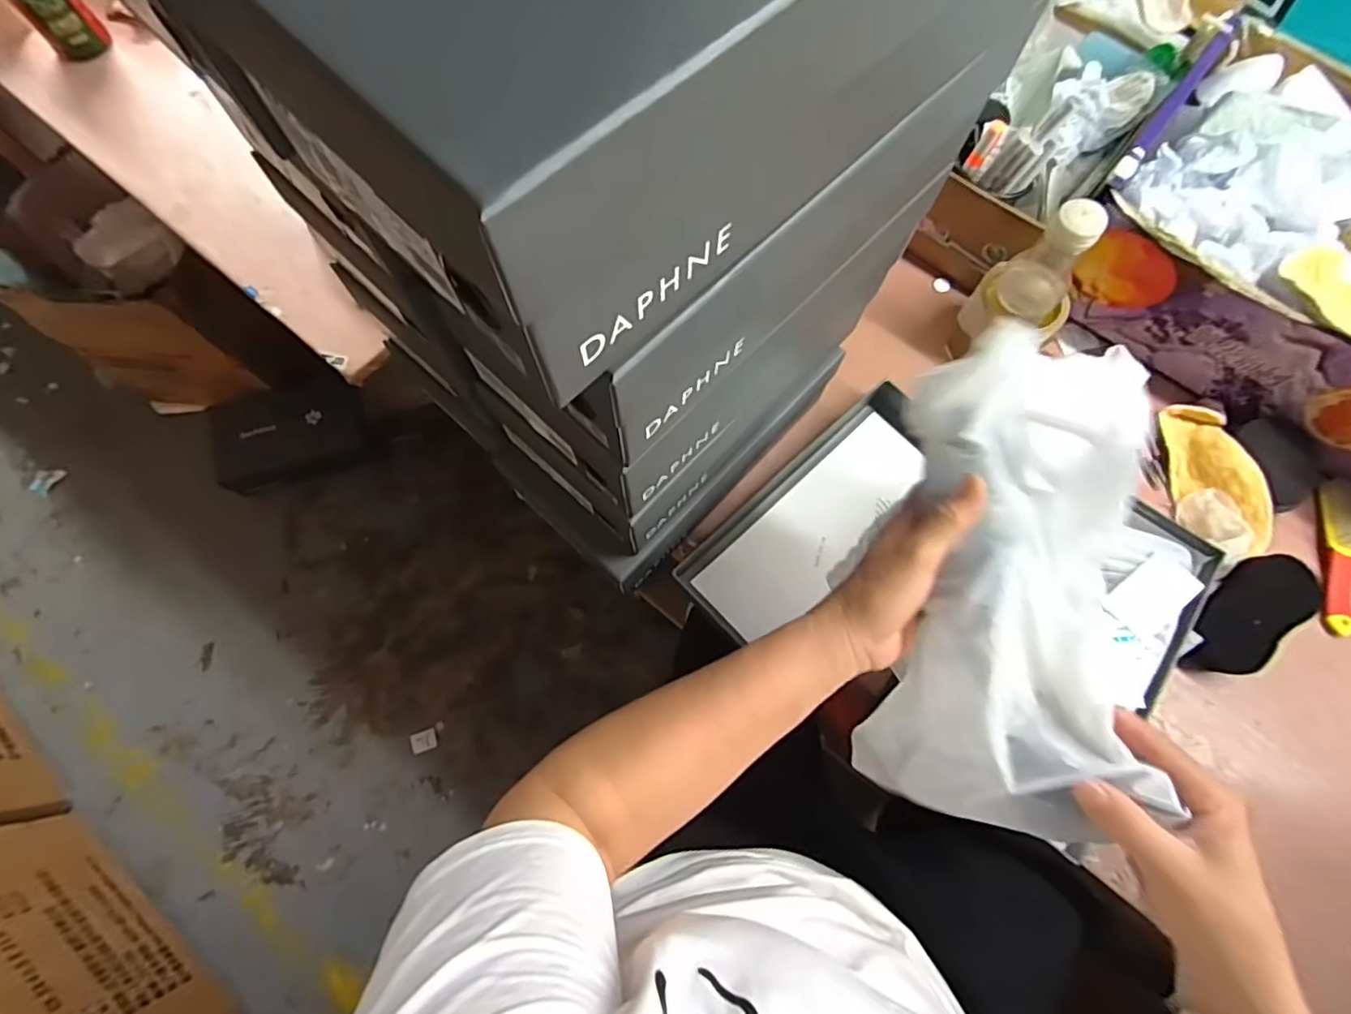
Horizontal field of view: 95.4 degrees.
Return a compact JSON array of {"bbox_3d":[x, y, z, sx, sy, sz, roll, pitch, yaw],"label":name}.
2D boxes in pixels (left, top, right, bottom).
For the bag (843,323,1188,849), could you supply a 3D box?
[{"bbox_3d":[0.206,0.041,0.390,0.140,0.088,0.292,10,88,2],"label":"bag"}]

